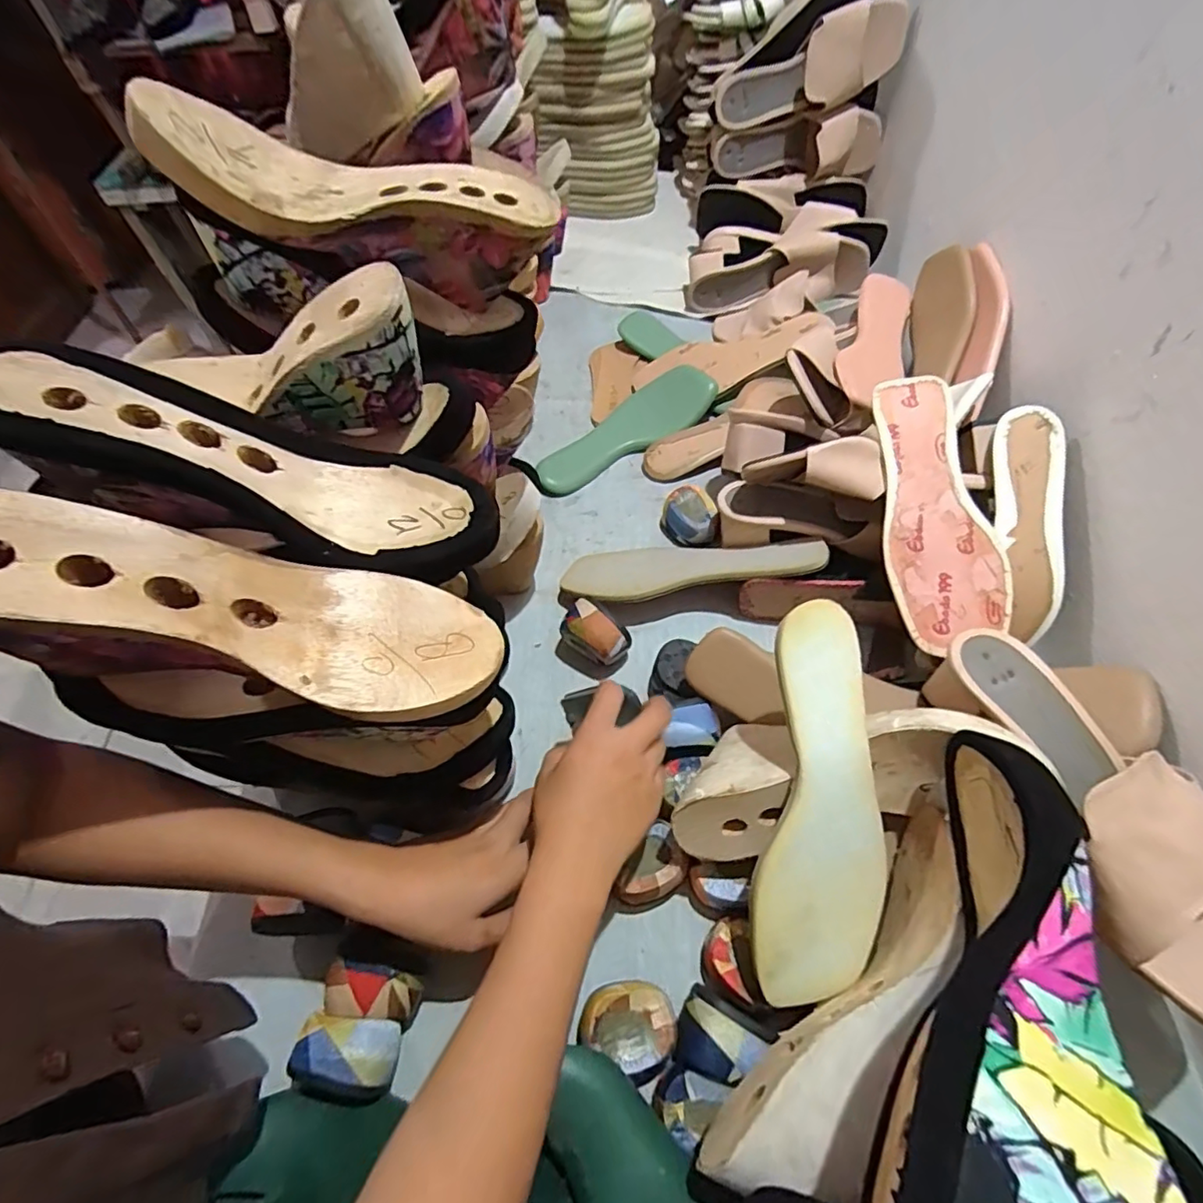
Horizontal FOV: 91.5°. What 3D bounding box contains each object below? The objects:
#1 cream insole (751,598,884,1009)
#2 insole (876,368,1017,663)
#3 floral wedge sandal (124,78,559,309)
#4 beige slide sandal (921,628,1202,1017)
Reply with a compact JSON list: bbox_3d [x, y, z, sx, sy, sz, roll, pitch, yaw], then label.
[{"bbox_3d":[0.137,0.126,0.366,0.077,0.015,0.244,1,92,3],"label":"cream insole"},{"bbox_3d":[0.264,-0.080,0.476,0.087,0.016,0.226,-13,77,7],"label":"insole"},{"bbox_3d":[-0.161,-0.267,0.401,0.244,0.082,0.080,4,57,-18],"label":"floral wedge sandal"},{"bbox_3d":[0.302,0.122,0.358,0.088,0.067,0.239,-19,60,-9],"label":"beige slide sandal"}]

